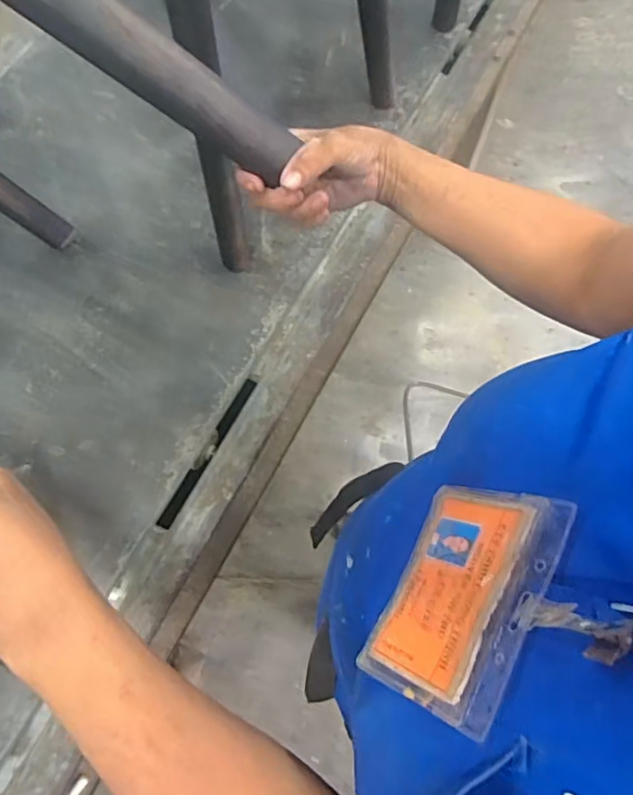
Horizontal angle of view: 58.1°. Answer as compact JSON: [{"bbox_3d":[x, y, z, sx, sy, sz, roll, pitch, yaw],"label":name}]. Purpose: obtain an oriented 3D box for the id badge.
[{"bbox_3d":[0.065,0.087,0.259,0.004,0.084,0.100,39,69,-22],"label":"id badge"}]

